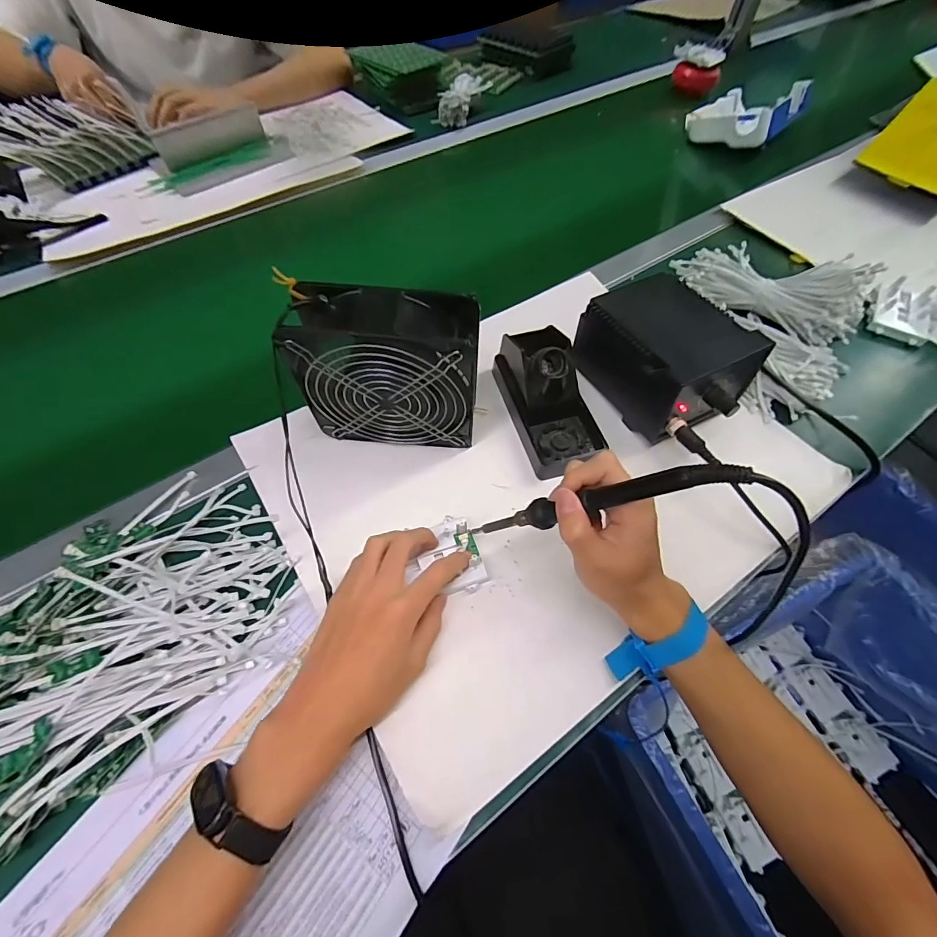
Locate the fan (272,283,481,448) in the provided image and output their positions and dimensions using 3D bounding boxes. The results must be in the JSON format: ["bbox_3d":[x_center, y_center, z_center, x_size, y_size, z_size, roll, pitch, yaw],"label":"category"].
[{"bbox_3d":[-0.068,-0.082,0.375,0.147,0.148,0.060,3,61,1],"label":"fan"}]

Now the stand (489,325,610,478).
[{"bbox_3d":[0.082,-0.076,0.423,0.076,0.076,0.148,-16,62,-9],"label":"stand"}]

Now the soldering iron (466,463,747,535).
[{"bbox_3d":[0.078,0.025,0.287,0.022,0.200,0.021,30,56,-32],"label":"soldering iron"}]

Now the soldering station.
[{"bbox_3d":[0.202,-0.112,0.432,0.119,0.088,0.158,-25,64,-14],"label":"soldering station"}]

